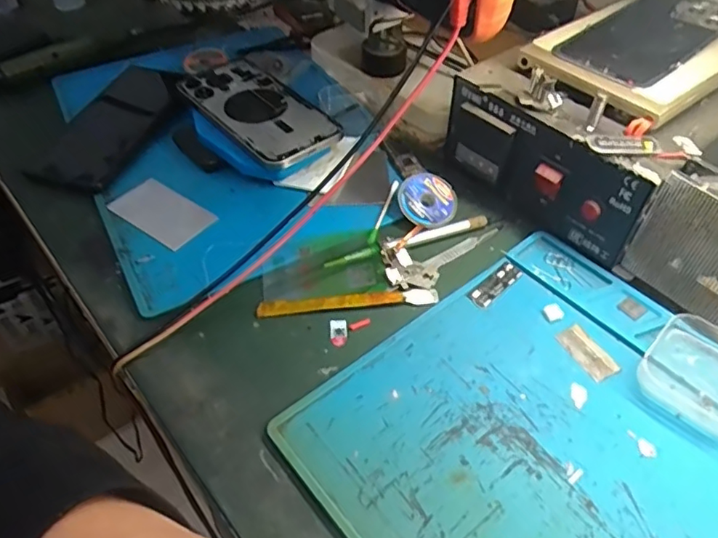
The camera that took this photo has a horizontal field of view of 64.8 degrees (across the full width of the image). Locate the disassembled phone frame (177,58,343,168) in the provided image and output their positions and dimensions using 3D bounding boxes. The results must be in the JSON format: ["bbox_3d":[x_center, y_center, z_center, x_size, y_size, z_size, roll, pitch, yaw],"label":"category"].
[{"bbox_3d":[-0.088,-0.140,0.494,0.076,0.013,0.155,-35,58,-23],"label":"disassembled phone frame"}]

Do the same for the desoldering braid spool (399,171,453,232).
[{"bbox_3d":[0.052,-0.052,0.436,0.043,0.006,0.049,19,67,-6],"label":"desoldering braid spool"}]

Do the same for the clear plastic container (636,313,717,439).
[{"bbox_3d":[0.204,0.061,0.332,0.063,0.017,0.068,35,55,28],"label":"clear plastic container"}]

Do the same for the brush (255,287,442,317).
[{"bbox_3d":[-0.007,0.020,0.380,0.120,0.004,0.012,-5,47,-5],"label":"brush"}]

